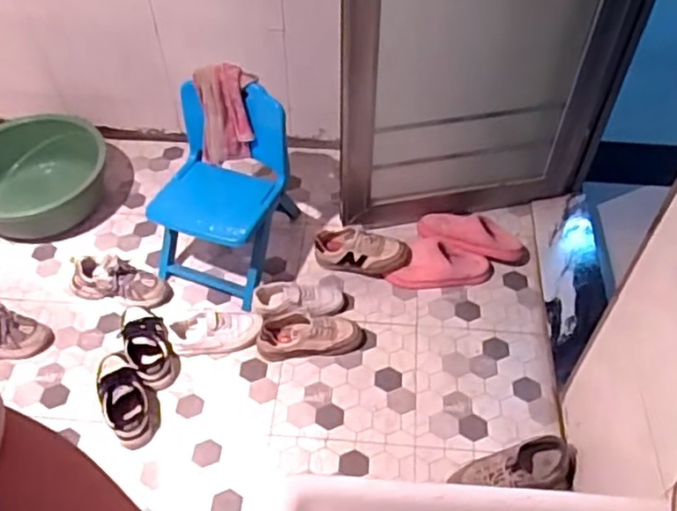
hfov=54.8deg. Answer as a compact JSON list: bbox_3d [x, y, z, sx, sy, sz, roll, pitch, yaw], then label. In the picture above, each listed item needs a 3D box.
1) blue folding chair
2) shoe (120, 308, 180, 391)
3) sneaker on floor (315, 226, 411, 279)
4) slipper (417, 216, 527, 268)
[{"bbox_3d":[-0.265,-0.147,1.501,0.274,0.392,0.319,20,53,16],"label":"blue folding chair"},{"bbox_3d":[-0.429,0.195,1.460,0.100,0.066,0.226,-21,54,-17],"label":"shoe"},{"bbox_3d":[0.056,-0.008,1.591,0.236,0.098,0.091,14,51,11],"label":"sneaker on floor"},{"bbox_3d":[0.339,-0.051,1.616,0.274,0.057,0.116,17,51,-5],"label":"slipper"}]

